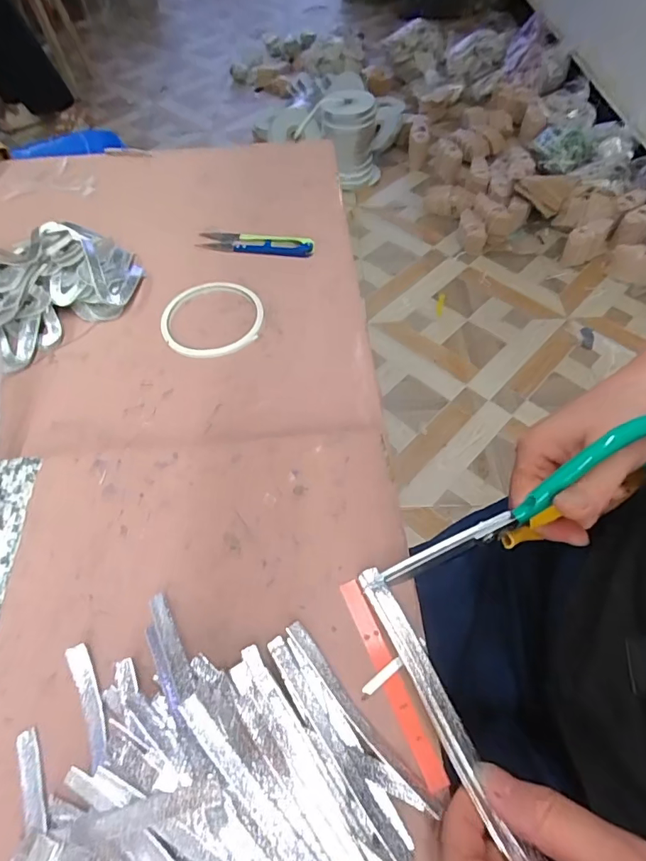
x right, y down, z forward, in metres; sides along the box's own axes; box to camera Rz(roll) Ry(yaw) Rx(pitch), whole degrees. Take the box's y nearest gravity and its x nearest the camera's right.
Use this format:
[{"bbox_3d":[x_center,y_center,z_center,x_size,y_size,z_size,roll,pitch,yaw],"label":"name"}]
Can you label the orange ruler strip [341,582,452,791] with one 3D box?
[{"bbox_3d":[0.035,0.124,0.238,0.012,0.004,0.099,-20,59,-13],"label":"orange ruler strip"}]

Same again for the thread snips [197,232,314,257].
[{"bbox_3d":[-0.067,-0.189,0.468,0.116,0.011,0.025,7,57,5],"label":"thread snips"}]

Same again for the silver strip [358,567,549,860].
[{"bbox_3d":[0.054,0.129,0.225,0.014,0.004,0.135,-24,56,-8],"label":"silver strip"}]

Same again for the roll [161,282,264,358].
[{"bbox_3d":[-0.098,-0.101,0.412,0.087,0.010,0.089,0,57,0],"label":"roll"}]

